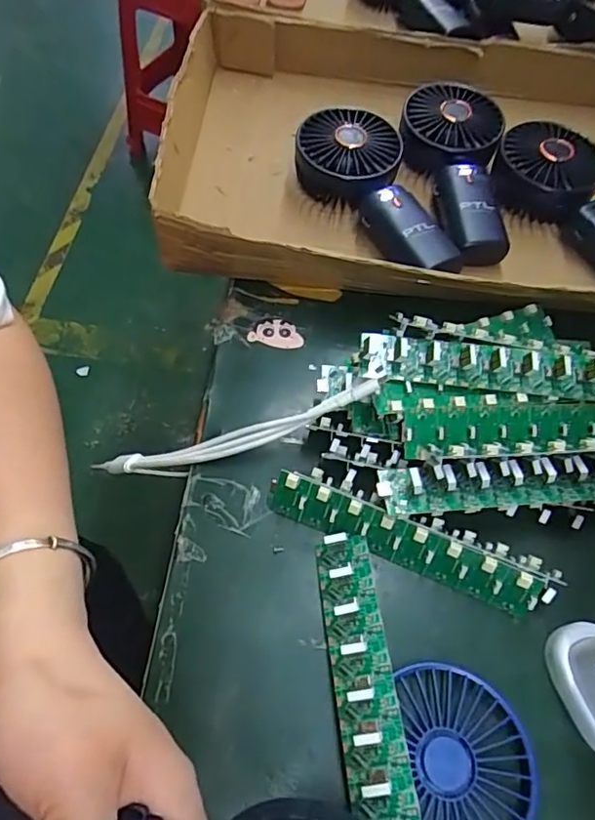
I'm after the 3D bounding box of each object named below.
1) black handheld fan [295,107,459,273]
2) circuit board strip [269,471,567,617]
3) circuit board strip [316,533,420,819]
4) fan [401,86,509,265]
[{"bbox_3d":[0.072,-0.179,0.457,0.090,0.049,0.184,-37,67,-21],"label":"black handheld fan"},{"bbox_3d":[0.062,0.076,0.316,0.164,0.032,0.009,21,28,10],"label":"circuit board strip"},{"bbox_3d":[0.032,0.131,0.283,0.031,0.004,0.135,-16,53,10],"label":"circuit board strip"},{"bbox_3d":[0.142,-0.203,0.472,0.087,0.047,0.187,-6,59,-6],"label":"fan"}]

